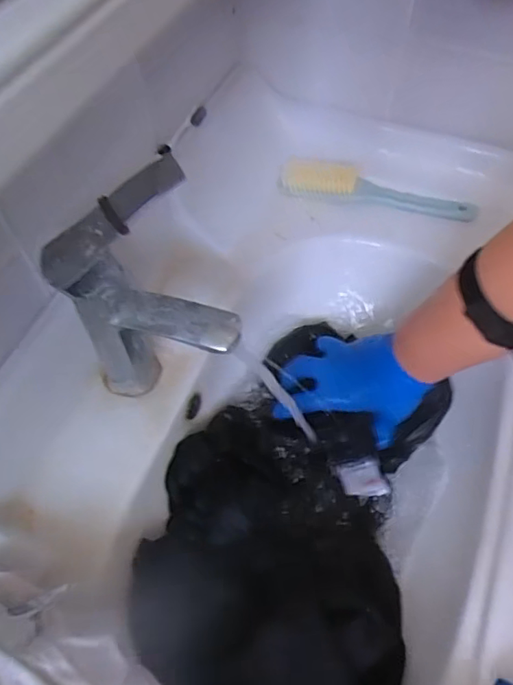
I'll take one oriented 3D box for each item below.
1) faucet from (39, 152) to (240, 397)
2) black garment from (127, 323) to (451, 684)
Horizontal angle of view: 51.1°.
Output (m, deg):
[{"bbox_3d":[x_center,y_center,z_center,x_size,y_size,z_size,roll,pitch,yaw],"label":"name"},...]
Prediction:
[{"bbox_3d":[-0.082,-0.014,0.430,0.114,0.225,0.099,-23,60,-14],"label":"faucet"},{"bbox_3d":[0.035,0.153,0.510,0.235,0.092,0.397,17,59,11],"label":"black garment"}]

